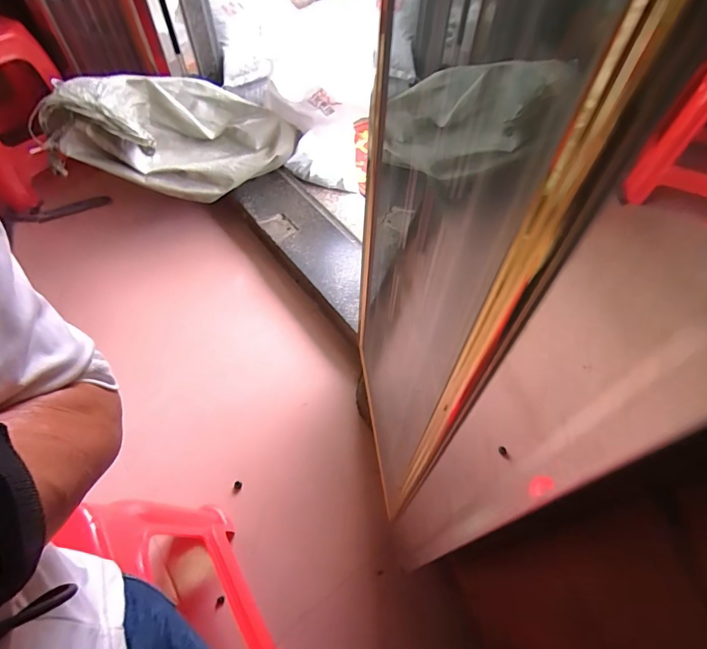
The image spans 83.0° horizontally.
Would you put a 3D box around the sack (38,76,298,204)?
[{"bbox_3d":[-0.520,-0.562,1.254,0.673,0.262,0.362,5,48,-27],"label":"sack"}]

